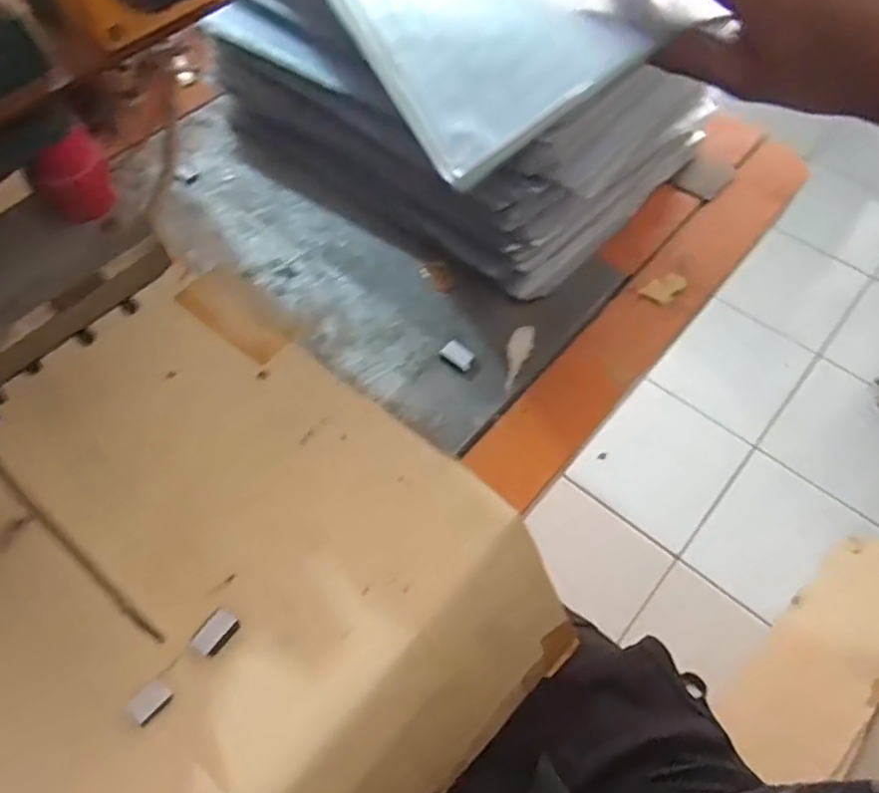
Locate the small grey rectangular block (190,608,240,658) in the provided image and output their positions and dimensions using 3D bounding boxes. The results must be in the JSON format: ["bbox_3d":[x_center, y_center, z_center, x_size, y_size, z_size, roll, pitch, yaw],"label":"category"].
[{"bbox_3d":[-0.116,0.121,0.352,0.016,0.008,0.023,31,62,17],"label":"small grey rectangular block"}]

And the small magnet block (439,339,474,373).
[{"bbox_3d":[0.012,-0.026,0.448,0.023,0.008,0.014,36,63,20],"label":"small magnet block"}]

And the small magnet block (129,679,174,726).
[{"bbox_3d":[-0.142,0.150,0.336,0.019,0.009,0.012,-39,66,-23],"label":"small magnet block"}]

